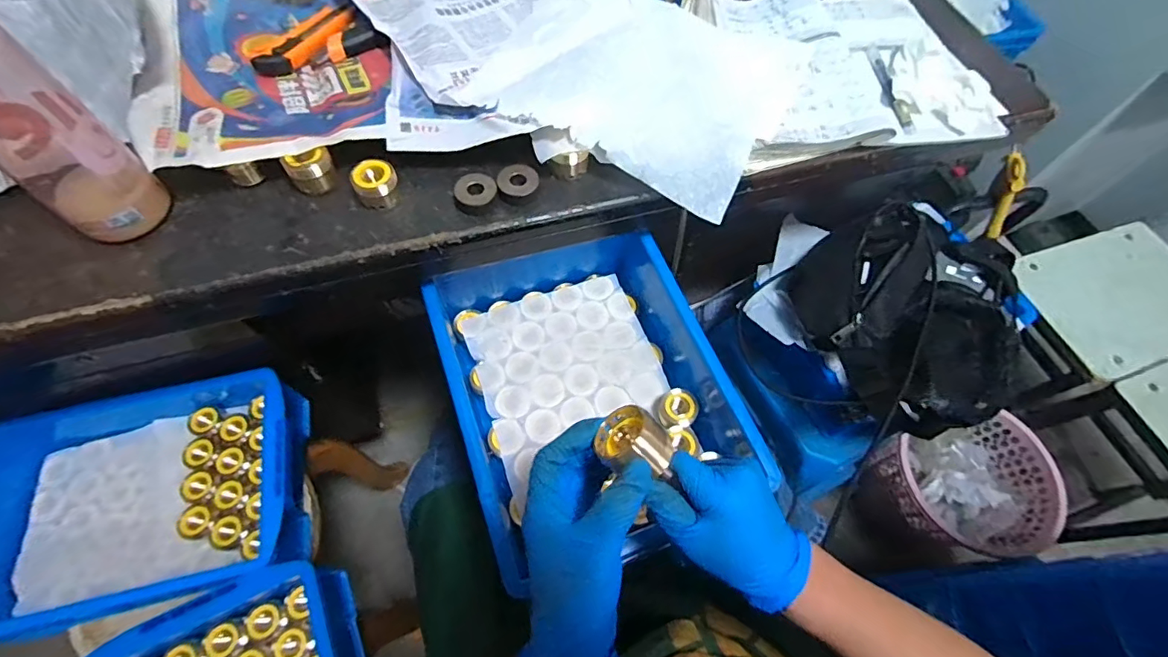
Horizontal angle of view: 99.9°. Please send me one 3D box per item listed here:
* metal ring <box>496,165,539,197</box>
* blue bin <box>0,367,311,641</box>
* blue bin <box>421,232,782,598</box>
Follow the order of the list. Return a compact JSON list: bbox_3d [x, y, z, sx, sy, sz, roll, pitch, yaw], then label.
[{"bbox_3d":[-0.064,-0.145,0.478,0.040,0.007,0.044,-1,55,2],"label":"metal ring"},{"bbox_3d":[-0.526,0.201,0.593,0.349,0.088,0.255,-14,65,-9],"label":"blue bin"},{"bbox_3d":[0.013,0.041,0.542,0.260,0.103,0.368,-18,65,-11],"label":"blue bin"}]

